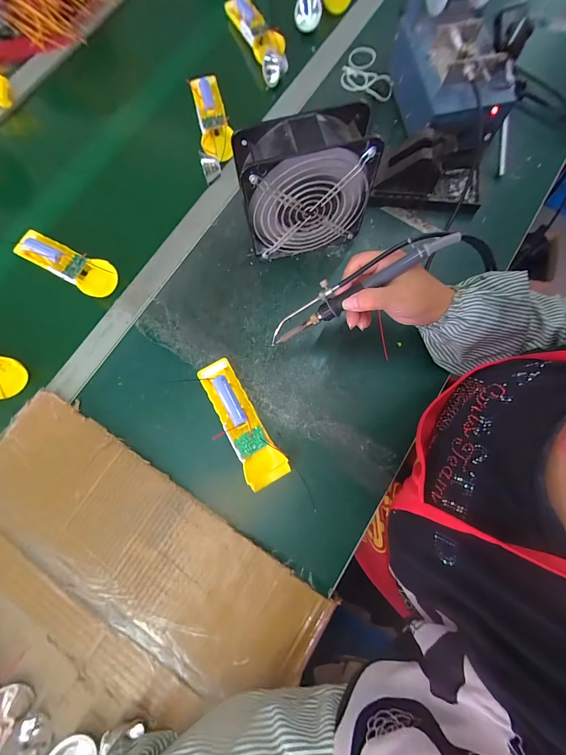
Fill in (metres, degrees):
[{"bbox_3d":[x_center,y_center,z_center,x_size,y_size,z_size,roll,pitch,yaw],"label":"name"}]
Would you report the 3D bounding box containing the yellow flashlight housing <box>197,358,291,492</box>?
[{"bbox_3d":[-0.050,0.050,0.368,0.046,0.031,0.160,-29,77,-6],"label":"yellow flashlight housing"}]

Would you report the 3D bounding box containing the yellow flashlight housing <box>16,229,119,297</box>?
[{"bbox_3d":[-0.308,-0.167,0.433,0.153,0.021,0.052,30,78,9],"label":"yellow flashlight housing"}]

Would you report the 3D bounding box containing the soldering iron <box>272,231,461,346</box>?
[{"bbox_3d":[0.071,-0.093,0.315,0.206,0.024,0.029,-27,75,21],"label":"soldering iron"}]

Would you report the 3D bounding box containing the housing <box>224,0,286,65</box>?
[{"bbox_3d":[-0.049,-0.615,0.543,0.047,0.053,0.185,-27,79,-4],"label":"housing"}]

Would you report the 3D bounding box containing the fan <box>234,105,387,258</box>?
[{"bbox_3d":[0.026,-0.220,0.368,0.147,0.153,0.056,-11,75,-1],"label":"fan"}]

